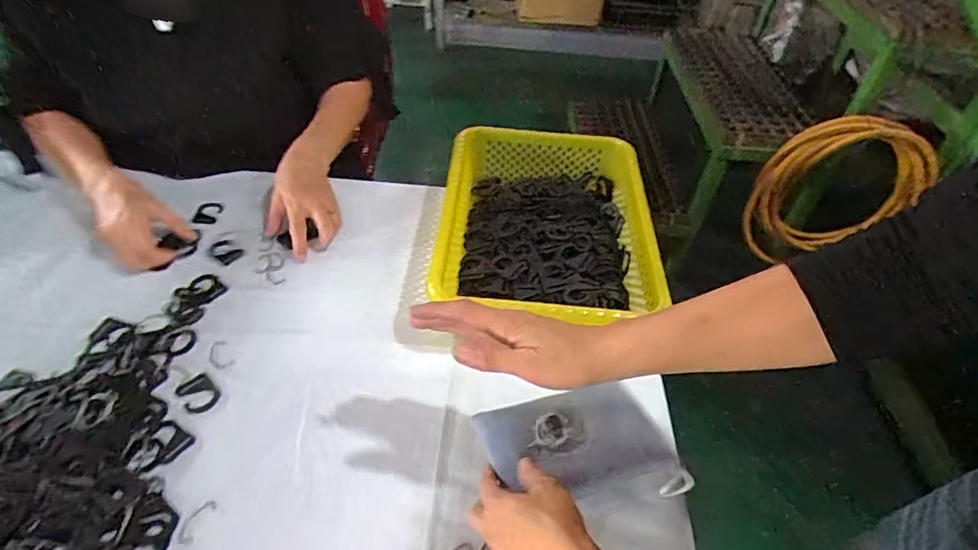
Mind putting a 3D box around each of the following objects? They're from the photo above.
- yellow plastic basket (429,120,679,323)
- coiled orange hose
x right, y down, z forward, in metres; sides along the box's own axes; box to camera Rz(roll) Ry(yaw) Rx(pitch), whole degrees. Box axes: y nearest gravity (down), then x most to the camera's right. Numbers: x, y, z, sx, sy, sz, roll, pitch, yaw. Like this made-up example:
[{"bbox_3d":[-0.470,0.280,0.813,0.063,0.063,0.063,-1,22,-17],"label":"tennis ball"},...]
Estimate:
[{"bbox_3d":[0.072,-0.061,0.684,0.256,0.082,0.346,6,46,-2],"label":"yellow plastic basket"},{"bbox_3d":[0.786,-0.185,1.181,0.336,0.350,0.069,6,46,3],"label":"coiled orange hose"}]

